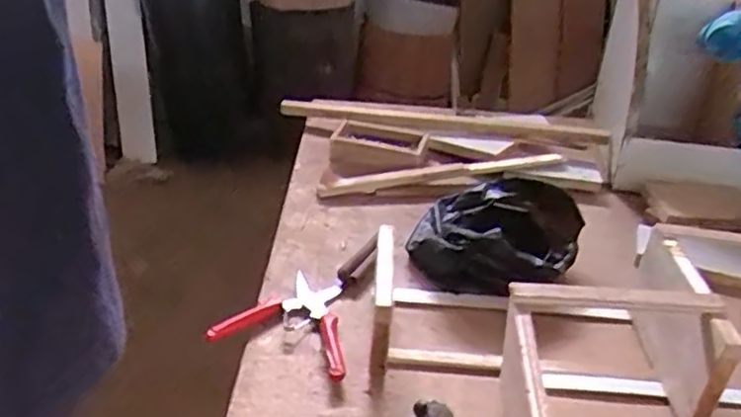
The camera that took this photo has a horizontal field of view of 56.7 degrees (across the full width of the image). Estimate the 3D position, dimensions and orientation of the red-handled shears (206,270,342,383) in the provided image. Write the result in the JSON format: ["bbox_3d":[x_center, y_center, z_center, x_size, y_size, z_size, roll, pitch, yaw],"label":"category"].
[{"bbox_3d":[-0.081,0.117,0.746,0.141,0.025,0.152,10,30,9],"label":"red-handled shears"}]

